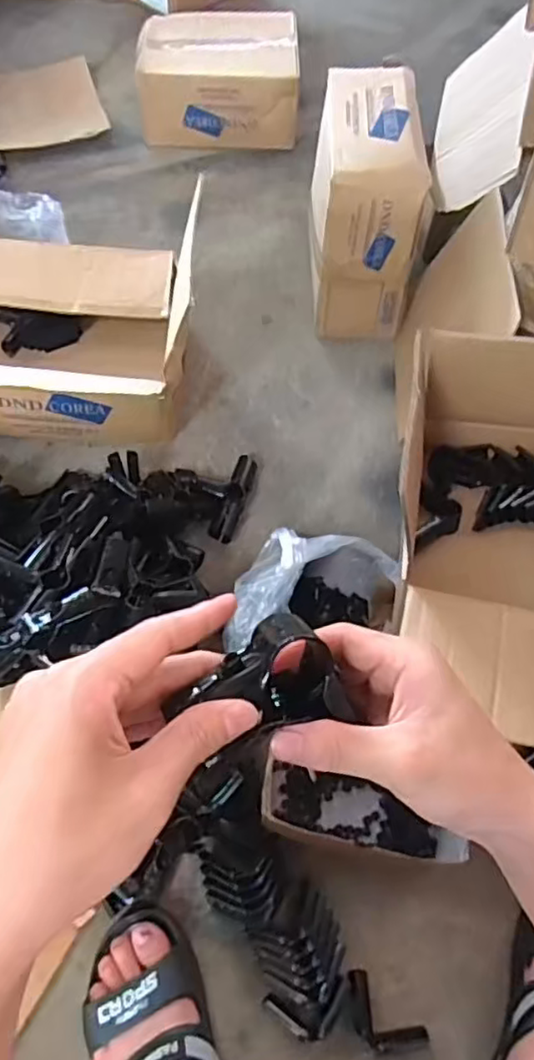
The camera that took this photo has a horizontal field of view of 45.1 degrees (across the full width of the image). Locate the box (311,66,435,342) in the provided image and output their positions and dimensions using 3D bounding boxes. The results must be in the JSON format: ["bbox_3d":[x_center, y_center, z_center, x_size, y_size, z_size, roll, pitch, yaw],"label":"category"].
[{"bbox_3d":[0.153,-0.539,1.080,0.153,0.298,0.331,2,60,-2],"label":"box"}]

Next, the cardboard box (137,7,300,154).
[{"bbox_3d":[-0.105,-0.969,1.402,0.337,0.147,0.266,0,60,-3],"label":"cardboard box"}]

